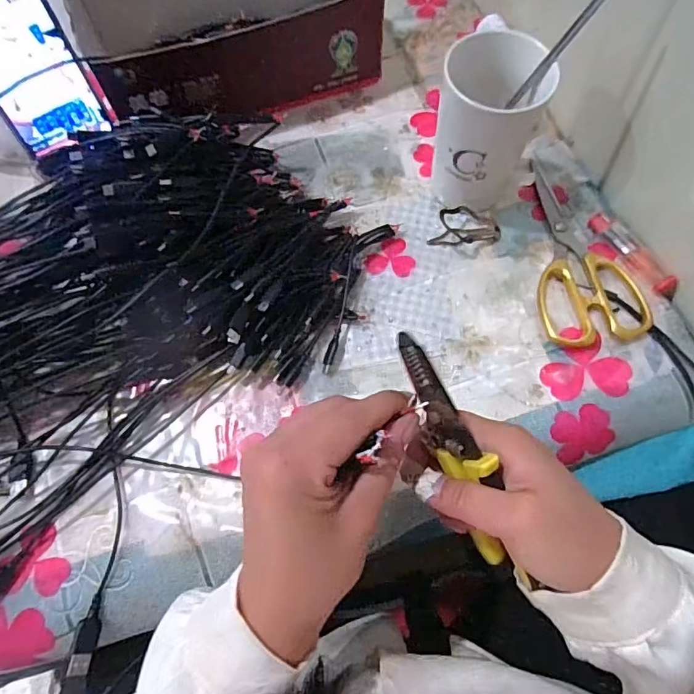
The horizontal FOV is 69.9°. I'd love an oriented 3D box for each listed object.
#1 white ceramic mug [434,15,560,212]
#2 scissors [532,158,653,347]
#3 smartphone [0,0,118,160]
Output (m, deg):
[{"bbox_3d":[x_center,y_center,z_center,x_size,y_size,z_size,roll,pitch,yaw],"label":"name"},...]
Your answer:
[{"bbox_3d":[0.111,-0.176,0.399,0.079,0.117,0.100,22,72,9],"label":"white ceramic mug"},{"bbox_3d":[0.197,-0.085,0.421,0.082,0.012,0.174,-2,70,1],"label":"scissors"},{"bbox_3d":[-0.258,-0.232,0.393,0.073,0.145,0.006,-34,42,-15],"label":"smartphone"}]

